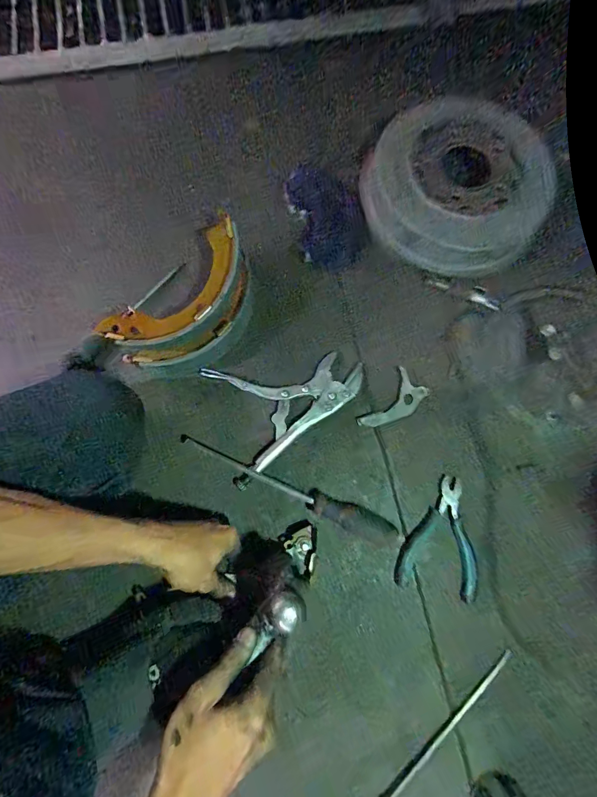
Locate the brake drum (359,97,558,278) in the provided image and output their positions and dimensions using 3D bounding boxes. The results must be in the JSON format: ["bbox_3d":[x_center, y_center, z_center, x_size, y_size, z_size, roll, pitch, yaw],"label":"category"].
[{"bbox_3d":[0.237,-0.304,0.550,0.238,0.103,0.250,0,78,-1],"label":"brake drum"}]

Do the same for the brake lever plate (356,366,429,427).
[{"bbox_3d":[0.135,0.010,0.530,0.052,0.005,0.102,40,80,6],"label":"brake lever plate"}]

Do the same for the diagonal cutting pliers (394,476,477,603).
[{"bbox_3d":[0.186,0.176,0.492,0.095,0.017,0.145,13,78,1],"label":"diagonal cutting pliers"}]

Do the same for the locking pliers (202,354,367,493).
[{"bbox_3d":[-0.014,0.000,0.525,0.217,0.012,0.161,-25,80,-6],"label":"locking pliers"}]

